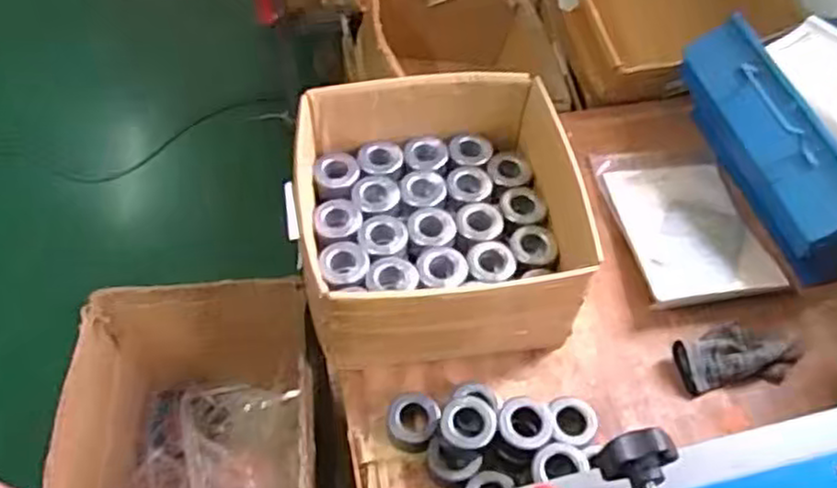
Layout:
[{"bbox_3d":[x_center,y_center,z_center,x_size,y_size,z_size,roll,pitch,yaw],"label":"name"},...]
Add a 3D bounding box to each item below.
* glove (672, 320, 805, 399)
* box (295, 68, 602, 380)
[{"bbox_3d":[0.409,0.134,0.907,0.161,0.057,0.076,-8,55,-7],"label":"glove"},{"bbox_3d":[0.038,-0.037,0.934,0.350,0.177,0.345,-8,55,-7],"label":"box"}]

